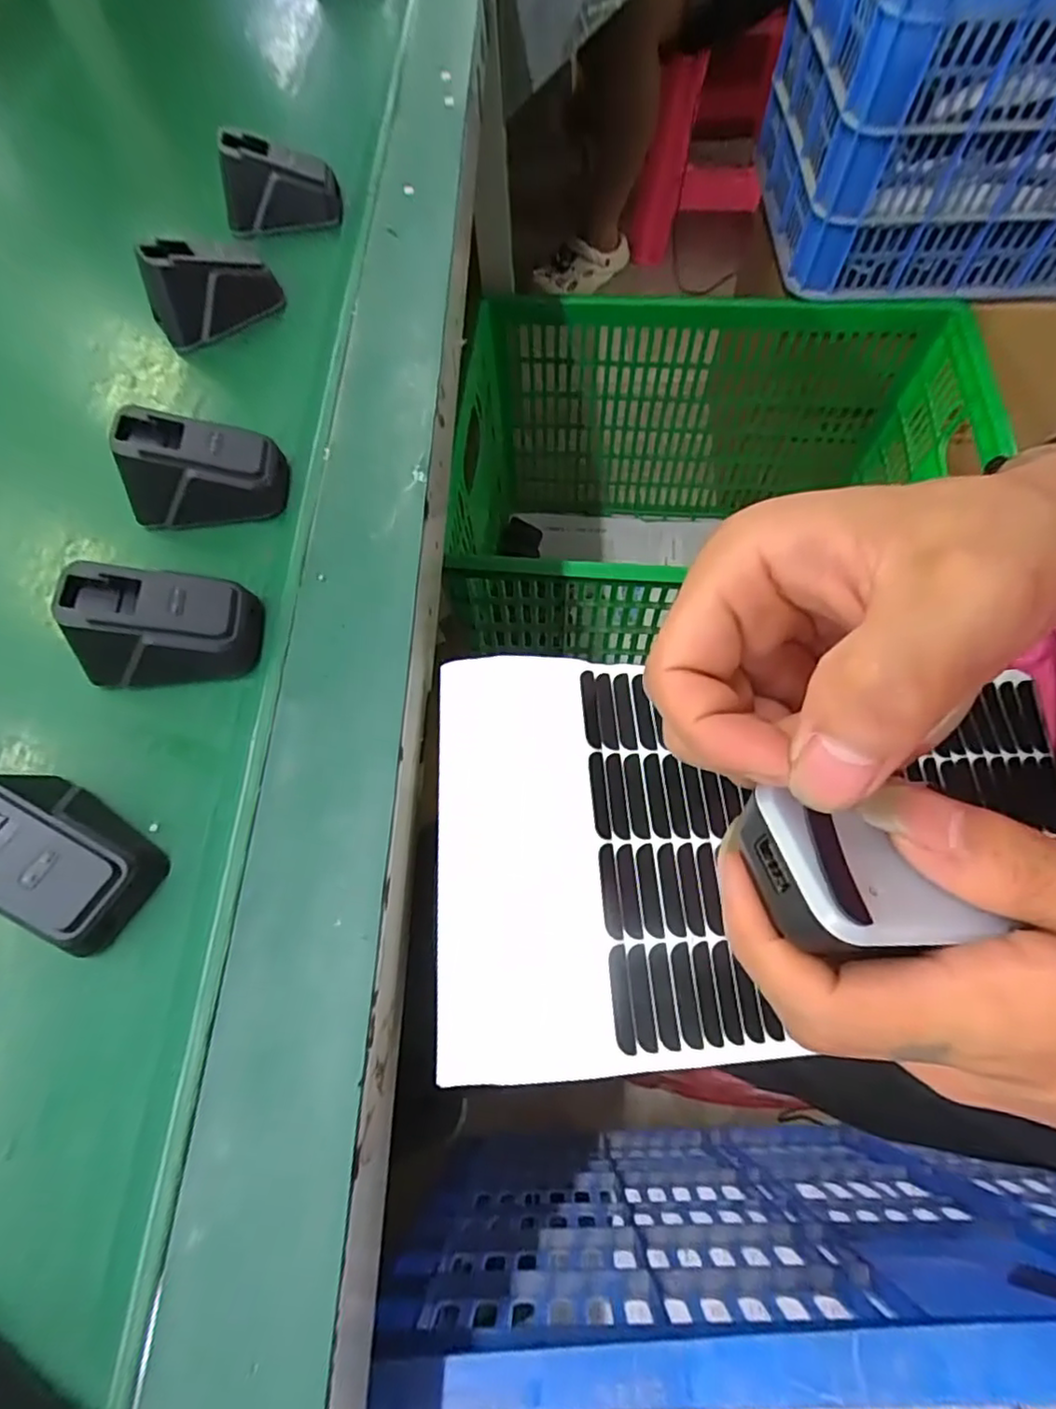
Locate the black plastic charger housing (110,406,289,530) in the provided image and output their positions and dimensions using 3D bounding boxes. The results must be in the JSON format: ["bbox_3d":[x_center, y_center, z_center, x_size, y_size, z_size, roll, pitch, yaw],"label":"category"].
[{"bbox_3d":[-0.152,-0.110,0.285,0.062,0.040,0.041,-3,66,1],"label":"black plastic charger housing"}]

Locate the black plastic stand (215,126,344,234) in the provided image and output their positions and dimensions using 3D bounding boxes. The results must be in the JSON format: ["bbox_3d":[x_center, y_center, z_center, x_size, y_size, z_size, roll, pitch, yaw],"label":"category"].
[{"bbox_3d":[-0.155,-0.321,0.380,0.068,0.040,0.031,-8,66,-1],"label":"black plastic stand"}]

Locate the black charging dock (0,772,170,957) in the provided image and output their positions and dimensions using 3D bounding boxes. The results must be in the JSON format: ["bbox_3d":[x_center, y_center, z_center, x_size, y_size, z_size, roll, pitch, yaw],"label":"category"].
[{"bbox_3d":[-0.169,0.054,0.214,0.066,0.039,0.045,30,71,14],"label":"black charging dock"}]

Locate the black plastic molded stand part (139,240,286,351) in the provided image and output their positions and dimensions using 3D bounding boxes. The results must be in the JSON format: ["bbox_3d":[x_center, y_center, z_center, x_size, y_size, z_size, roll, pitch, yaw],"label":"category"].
[{"bbox_3d":[-0.177,-0.234,0.341,0.067,0.039,0.030,-34,70,-12],"label":"black plastic molded stand part"}]

